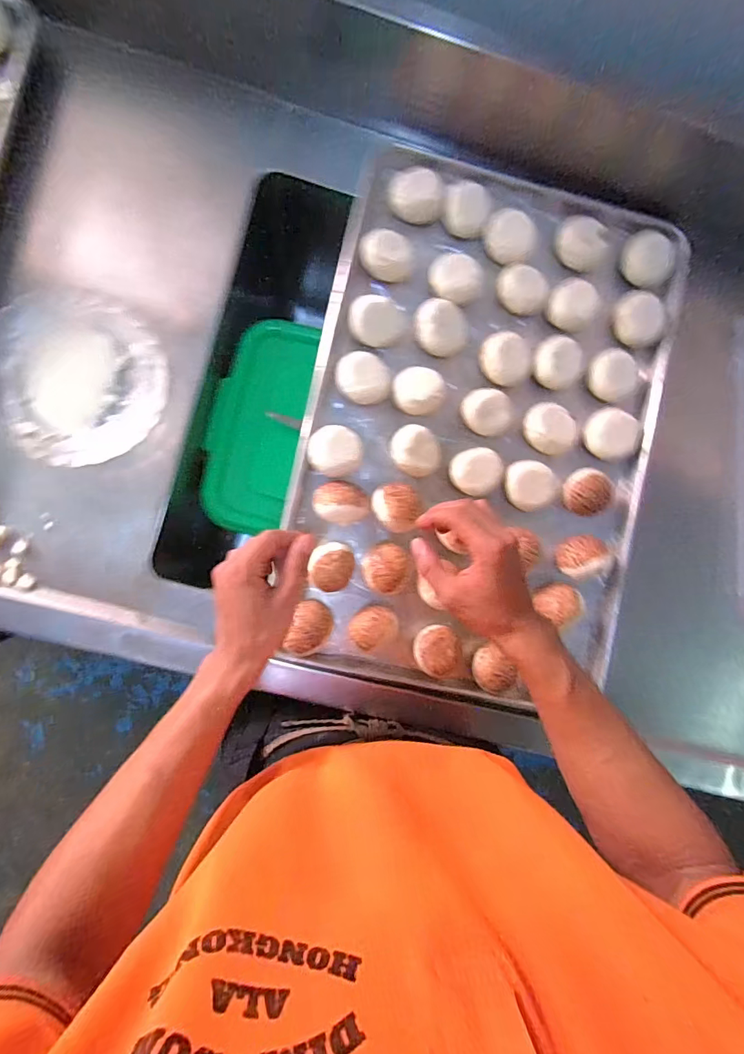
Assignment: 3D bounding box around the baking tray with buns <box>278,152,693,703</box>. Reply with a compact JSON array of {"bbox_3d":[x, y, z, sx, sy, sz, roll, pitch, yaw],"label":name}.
[{"bbox_3d":[0.128,-0.114,0.522,0.399,0.047,0.602,13,88,-6],"label":"baking tray with buns"}]

